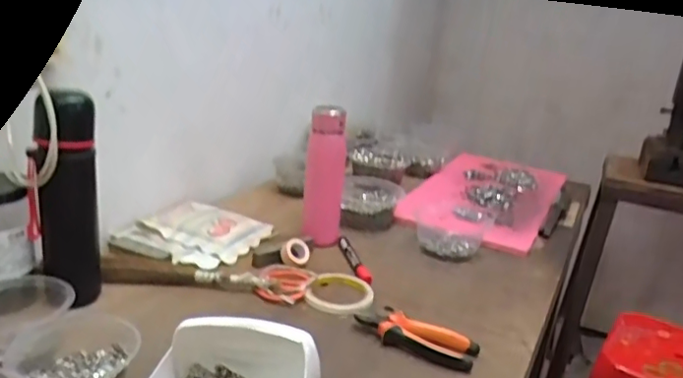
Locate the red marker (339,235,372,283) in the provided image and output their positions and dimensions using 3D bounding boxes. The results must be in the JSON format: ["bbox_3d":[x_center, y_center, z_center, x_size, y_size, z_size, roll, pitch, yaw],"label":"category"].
[{"bbox_3d":[0.020,0.107,0.908,0.020,0.013,0.148,1,20,-17],"label":"red marker"}]

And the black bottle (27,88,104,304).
[{"bbox_3d":[-0.320,0.016,0.685,0.065,0.243,0.054,0,20,-20],"label":"black bottle"}]

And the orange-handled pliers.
[{"bbox_3d":[0.090,0.175,0.710,0.146,0.026,0.055,13,20,17],"label":"orange-handled pliers"}]

